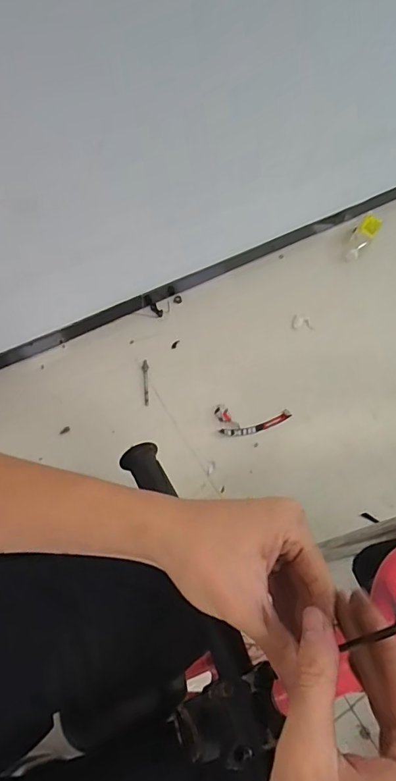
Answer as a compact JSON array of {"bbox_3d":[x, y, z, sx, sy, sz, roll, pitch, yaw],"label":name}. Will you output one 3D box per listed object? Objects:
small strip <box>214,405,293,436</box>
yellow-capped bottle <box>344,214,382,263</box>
[{"bbox_3d":[0.125,0.070,1.024,0.170,0.024,0.066,1,62,-3],"label":"small strip"},{"bbox_3d":[0.454,-0.426,1.262,0.062,0.051,0.158,30,65,12],"label":"yellow-capped bottle"}]

